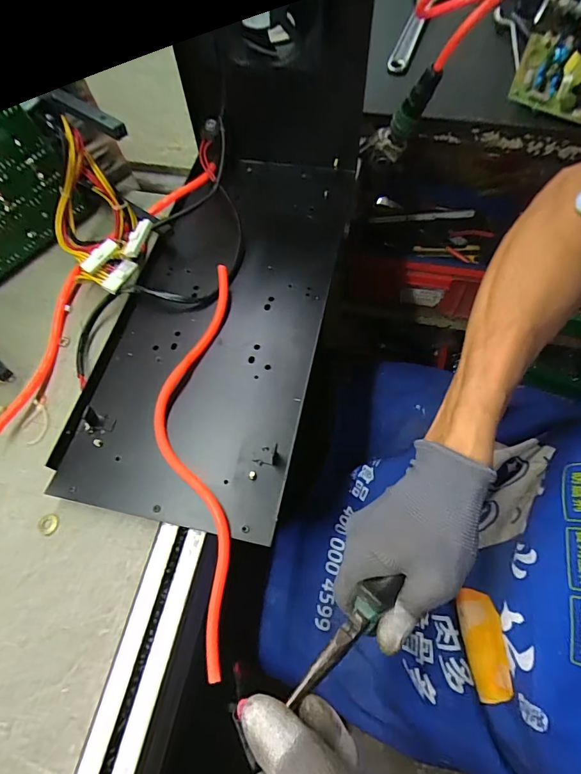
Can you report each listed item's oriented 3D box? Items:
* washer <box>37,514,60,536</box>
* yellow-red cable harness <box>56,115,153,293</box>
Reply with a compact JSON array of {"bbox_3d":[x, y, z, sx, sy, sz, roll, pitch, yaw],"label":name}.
[{"bbox_3d":[-0.207,0.117,0.352,0.017,0.004,0.017,-1,66,3],"label":"washer"},{"bbox_3d":[-0.200,-0.169,0.426,0.085,0.081,0.137,-33,68,-11],"label":"yellow-red cable harness"}]

